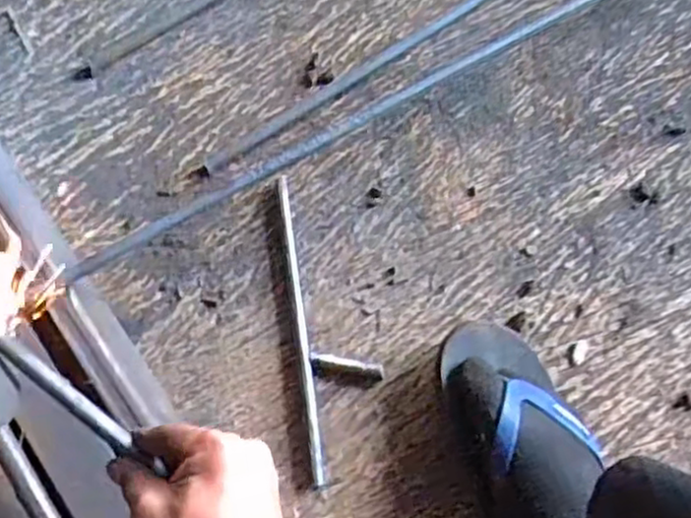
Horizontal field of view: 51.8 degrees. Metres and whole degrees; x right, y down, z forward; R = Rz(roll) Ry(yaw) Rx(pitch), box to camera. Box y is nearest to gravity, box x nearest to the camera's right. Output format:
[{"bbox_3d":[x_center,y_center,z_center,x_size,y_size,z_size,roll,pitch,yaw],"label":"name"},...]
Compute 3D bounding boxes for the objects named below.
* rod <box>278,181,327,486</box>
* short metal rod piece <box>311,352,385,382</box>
[{"bbox_3d":[-0.039,0.056,0.624,0.011,0.014,0.271,-8,75,-2],"label":"rod"},{"bbox_3d":[0.001,0.095,0.613,0.063,0.006,0.018,10,75,3],"label":"short metal rod piece"}]

